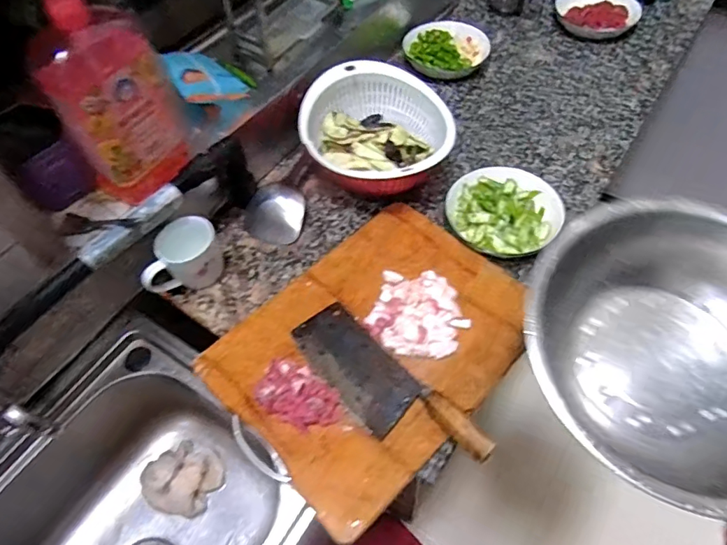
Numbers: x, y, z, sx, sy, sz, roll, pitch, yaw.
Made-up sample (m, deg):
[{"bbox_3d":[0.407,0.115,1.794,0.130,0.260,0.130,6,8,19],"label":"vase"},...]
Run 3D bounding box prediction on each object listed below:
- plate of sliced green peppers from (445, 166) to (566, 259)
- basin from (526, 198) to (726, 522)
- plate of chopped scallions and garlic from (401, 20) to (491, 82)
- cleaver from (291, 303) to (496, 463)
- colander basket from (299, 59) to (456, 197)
[{"bbox_3d":[0.219,-0.104,0.752,0.166,0.047,0.171,-1,55,2],"label":"plate of sliced green peppers"},{"bbox_3d":[0.287,0.076,0.458,0.266,0.115,0.252,-1,55,2],"label":"basin"},{"bbox_3d":[0.169,-0.460,1.008,0.151,0.043,0.151,-1,55,2],"label":"plate of chopped scallions and garlic"},{"bbox_3d":[0.020,0.138,0.592,0.085,0.031,0.275,-39,62,-21],"label":"cleaver"},{"bbox_3d":[0.022,-0.224,0.809,0.242,0.103,0.253,8,56,8],"label":"colander basket"}]

